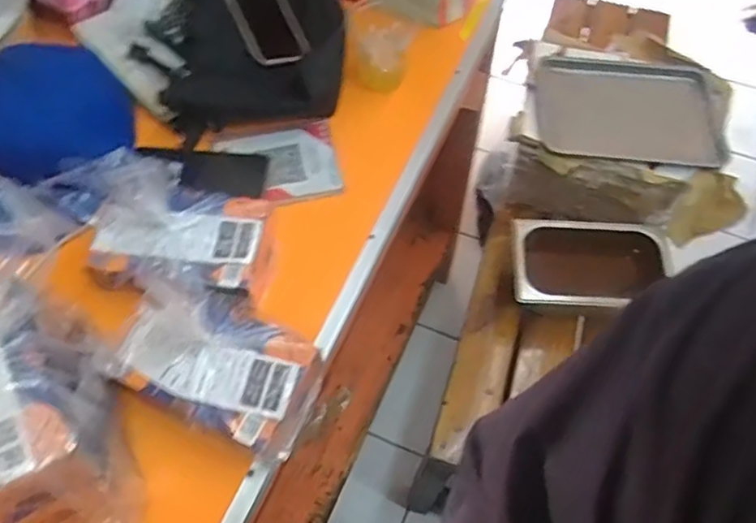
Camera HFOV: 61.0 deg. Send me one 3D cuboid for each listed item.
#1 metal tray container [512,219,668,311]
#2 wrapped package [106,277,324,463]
[{"bbox_3d":[0.328,0.016,0.999,0.244,0.086,0.147,7,60,3],"label":"metal tray container"},{"bbox_3d":[-0.142,0.095,0.594,0.176,0.055,0.111,27,71,5],"label":"wrapped package"}]

